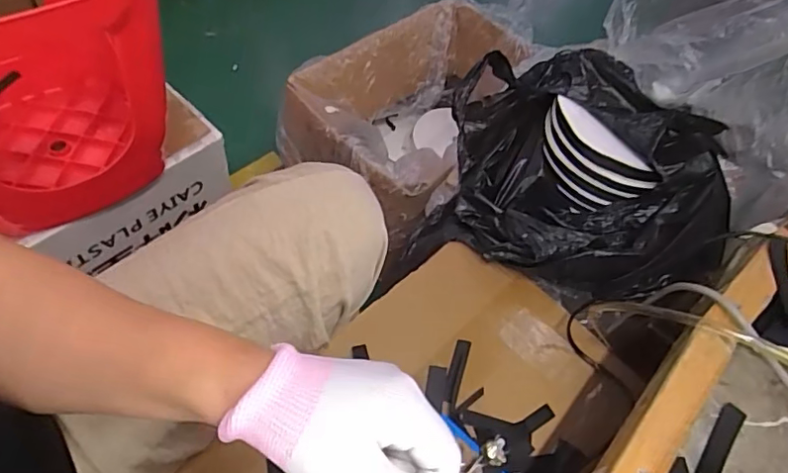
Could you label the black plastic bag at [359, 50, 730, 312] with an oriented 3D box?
[{"bbox_3d":[0.221,-0.085,0.691,0.331,0.164,0.305,20,56,3],"label":"black plastic bag"}]

